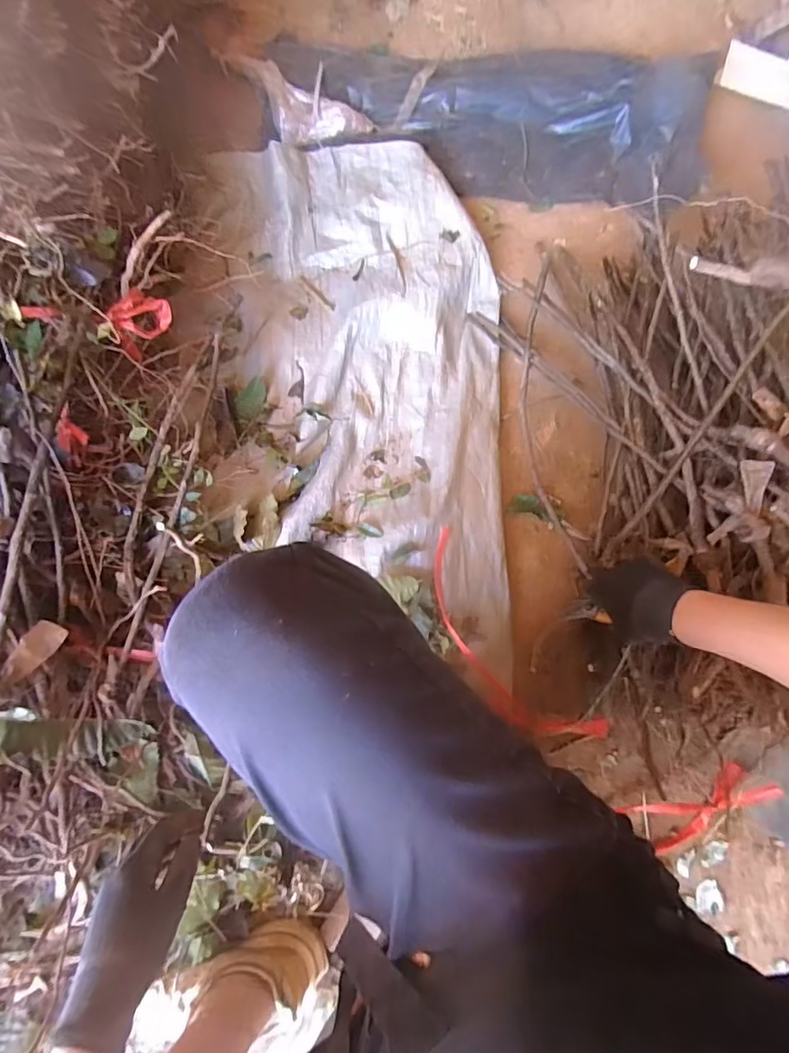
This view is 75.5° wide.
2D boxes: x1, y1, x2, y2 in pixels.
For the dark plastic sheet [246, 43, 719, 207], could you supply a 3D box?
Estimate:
[{"bbox_3d":[0.128,-0.622,0.777,0.664,0.065,0.220,8,98,2],"label":"dark plastic sheet"}]

